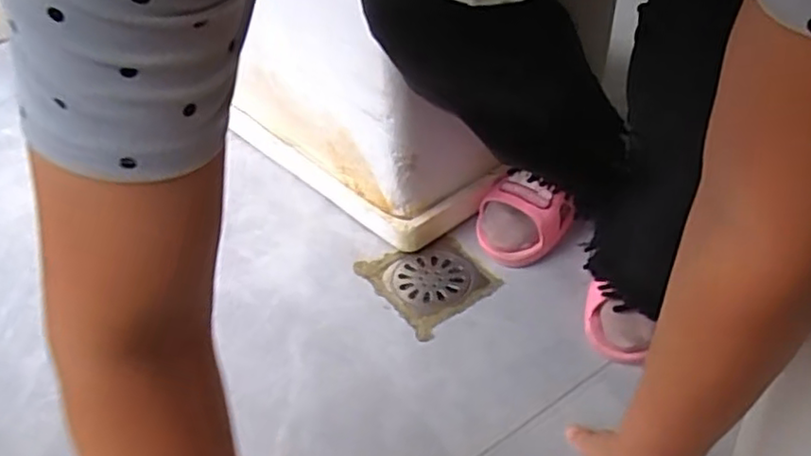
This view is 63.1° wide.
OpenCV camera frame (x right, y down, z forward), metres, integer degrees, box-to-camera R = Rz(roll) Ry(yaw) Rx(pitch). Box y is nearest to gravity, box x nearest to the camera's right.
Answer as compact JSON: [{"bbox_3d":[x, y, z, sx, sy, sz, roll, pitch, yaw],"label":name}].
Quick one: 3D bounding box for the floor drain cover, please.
[{"bbox_3d":[0.025,0.052,0.664,0.104,0.010,0.114,-26,46,-24],"label":"floor drain cover"}]

